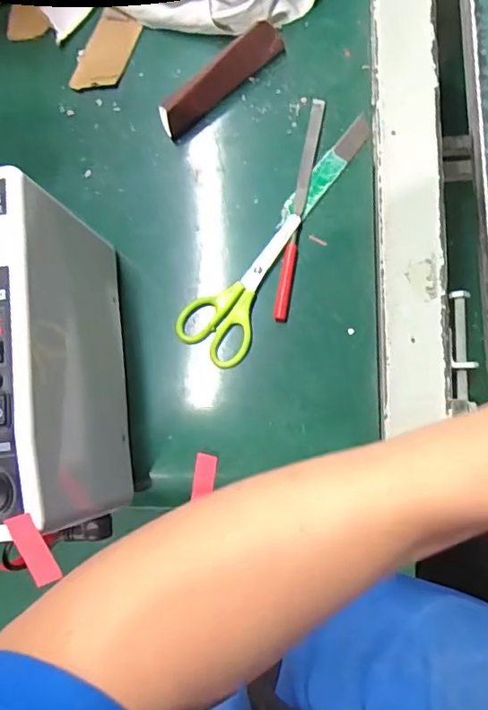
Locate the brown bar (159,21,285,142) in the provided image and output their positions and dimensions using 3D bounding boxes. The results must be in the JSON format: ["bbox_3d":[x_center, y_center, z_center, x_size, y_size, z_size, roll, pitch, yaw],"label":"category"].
[{"bbox_3d":[-0.021,-0.230,0.440,0.117,0.028,0.023,-37,80,1],"label":"brown bar"}]

